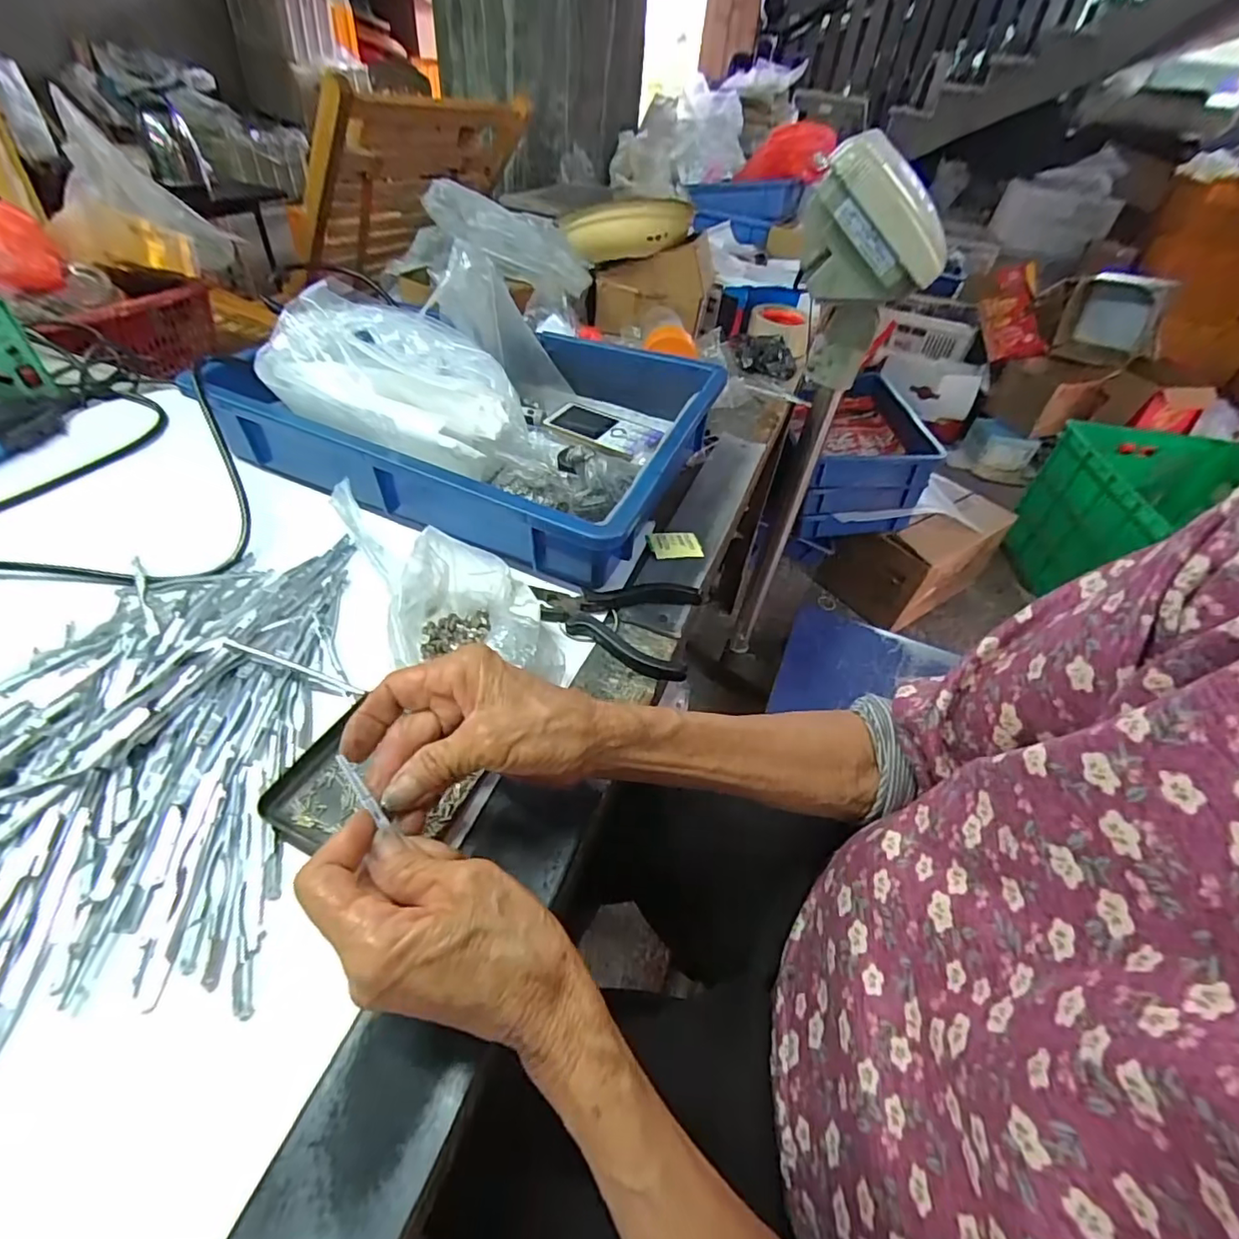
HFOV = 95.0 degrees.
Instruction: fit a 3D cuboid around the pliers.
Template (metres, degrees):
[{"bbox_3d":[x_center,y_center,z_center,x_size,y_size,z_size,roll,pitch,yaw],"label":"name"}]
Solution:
[{"bbox_3d":[-0.001,-0.006,0.426,0.126,0.019,0.075,21,47,14],"label":"pliers"}]

